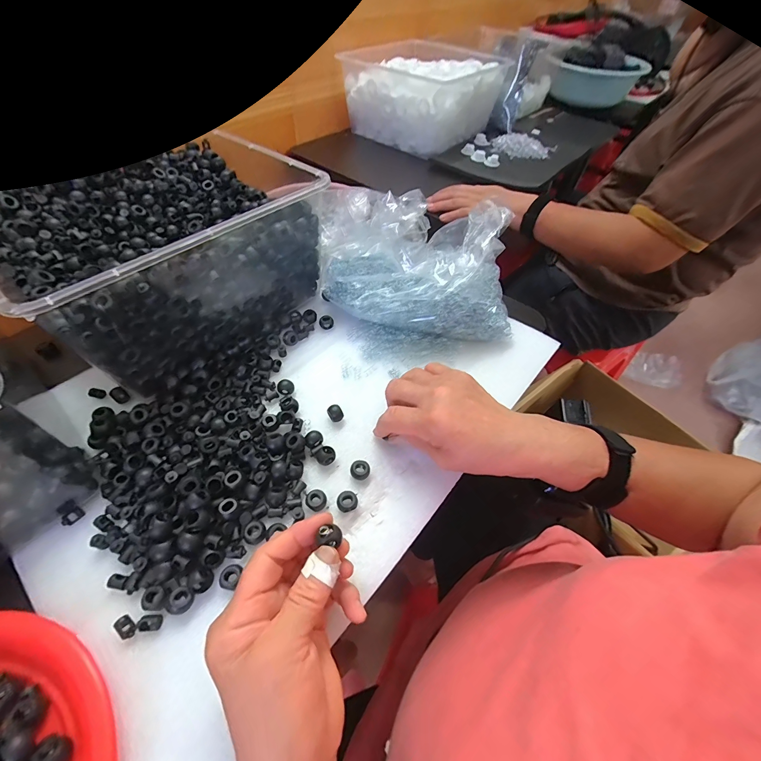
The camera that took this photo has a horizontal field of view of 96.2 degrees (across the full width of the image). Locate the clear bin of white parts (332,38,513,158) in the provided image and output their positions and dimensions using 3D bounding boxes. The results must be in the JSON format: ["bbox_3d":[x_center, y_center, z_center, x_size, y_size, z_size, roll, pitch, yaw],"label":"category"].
[{"bbox_3d":[0.102,-0.673,0.791,0.272,0.116,0.279,37,60,22],"label":"clear bin of white parts"}]

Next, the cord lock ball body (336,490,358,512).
[{"bbox_3d":[-0.029,0.106,0.297,0.017,0.012,0.016,2,56,-4],"label":"cord lock ball body"}]

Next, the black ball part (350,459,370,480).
[{"bbox_3d":[-0.018,0.083,0.314,0.017,0.014,0.016,2,56,-4],"label":"black ball part"}]

